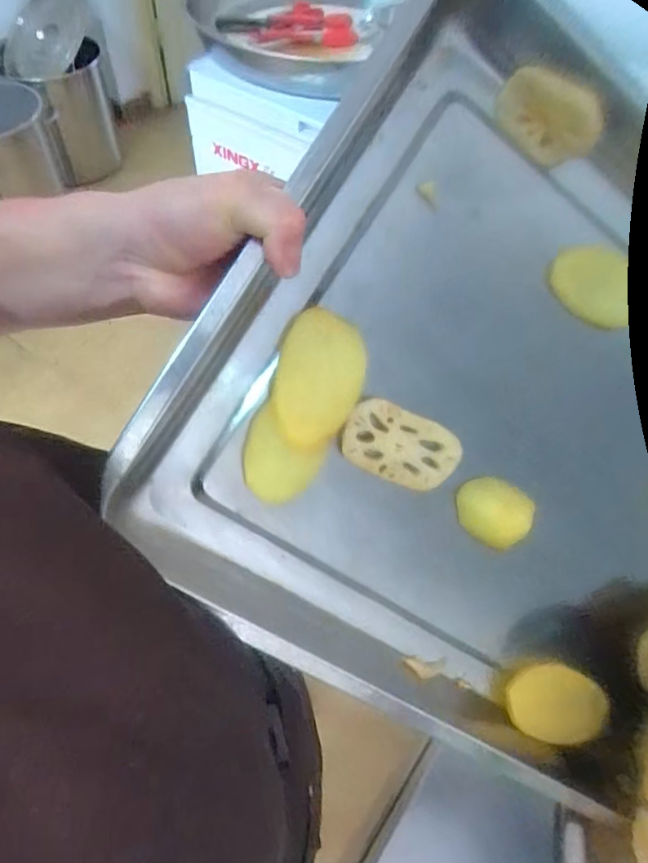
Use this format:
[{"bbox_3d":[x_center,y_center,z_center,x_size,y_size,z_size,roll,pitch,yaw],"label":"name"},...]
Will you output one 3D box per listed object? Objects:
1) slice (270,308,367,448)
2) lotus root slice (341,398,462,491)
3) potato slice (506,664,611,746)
[{"bbox_3d":[-0.003,-0.030,0.348,0.051,0.079,0.004,13,8,-9],"label":"slice"},{"bbox_3d":[0.049,0.011,0.364,0.077,0.045,0.004,23,12,-16],"label":"lotus root slice"},{"bbox_3d":[0.176,0.204,0.432,0.085,0.004,0.053,21,85,-12],"label":"potato slice"}]

